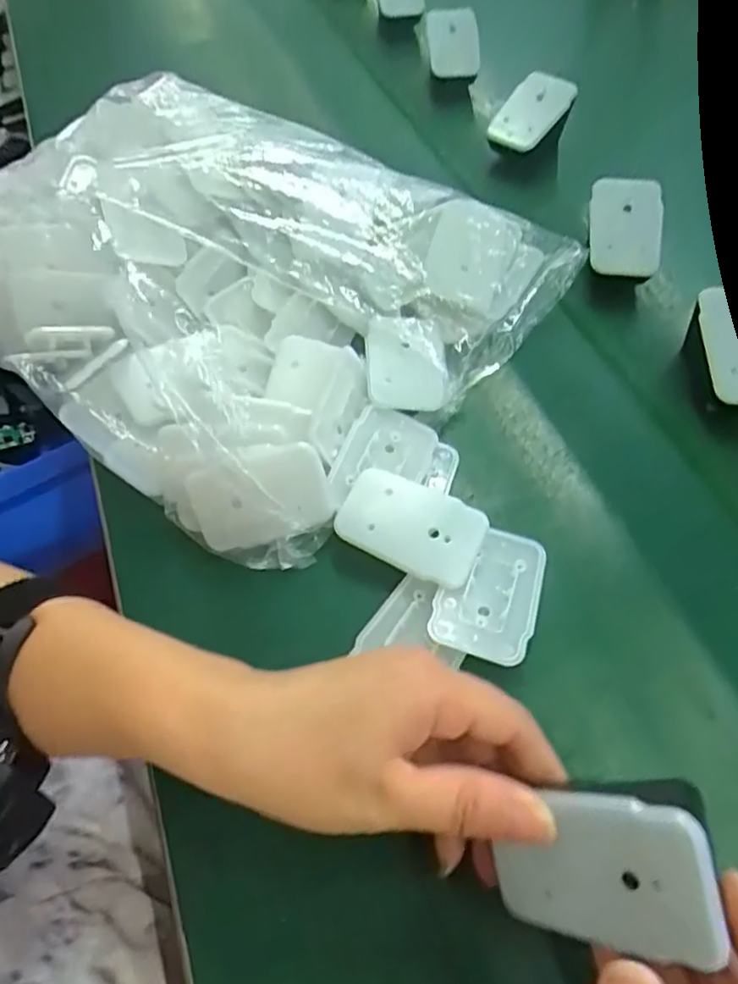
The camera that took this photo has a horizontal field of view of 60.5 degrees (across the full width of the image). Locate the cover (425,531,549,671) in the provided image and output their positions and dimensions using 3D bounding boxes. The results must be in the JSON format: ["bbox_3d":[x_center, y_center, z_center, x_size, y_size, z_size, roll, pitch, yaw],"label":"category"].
[{"bbox_3d":[0.057,0.047,0.296,0.043,0.010,0.065,18,61,12],"label":"cover"}]

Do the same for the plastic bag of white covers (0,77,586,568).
[{"bbox_3d":[-0.081,-0.138,0.370,0.318,0.074,0.265,34,65,20],"label":"plastic bag of white covers"}]

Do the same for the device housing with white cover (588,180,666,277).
[{"bbox_3d":[0.159,-0.165,0.392,0.042,0.012,0.063,5,82,14],"label":"device housing with white cover"}]

